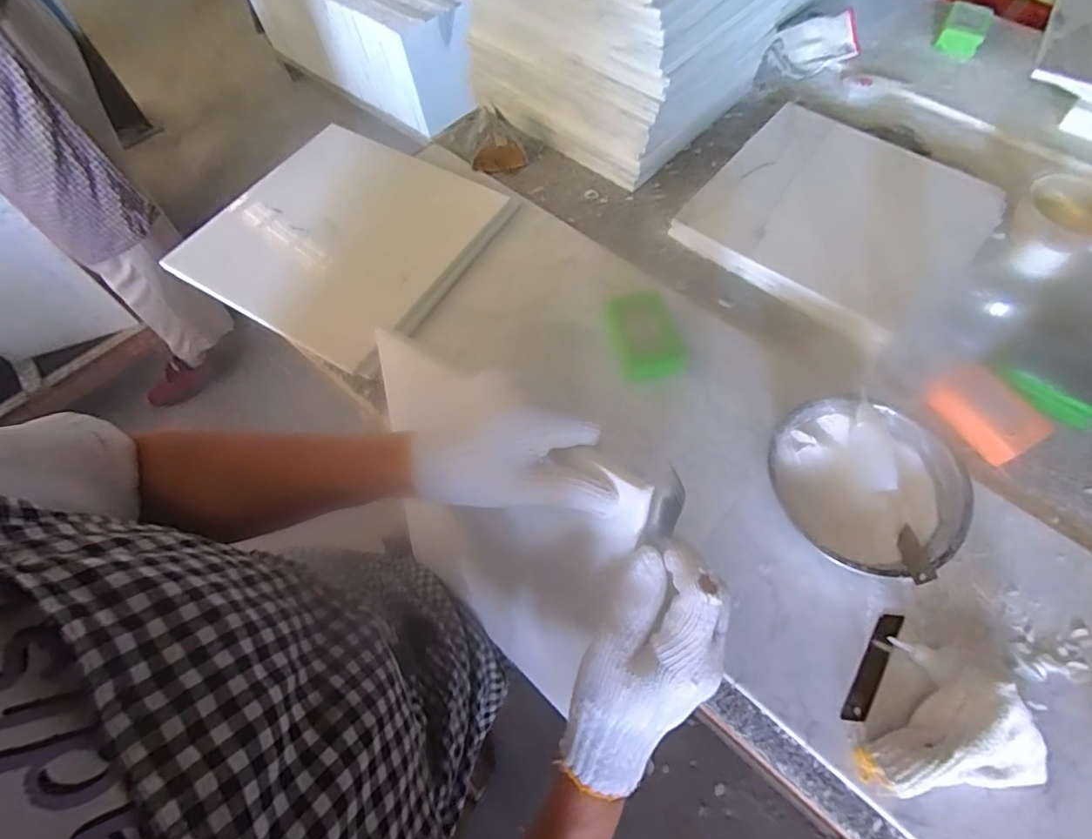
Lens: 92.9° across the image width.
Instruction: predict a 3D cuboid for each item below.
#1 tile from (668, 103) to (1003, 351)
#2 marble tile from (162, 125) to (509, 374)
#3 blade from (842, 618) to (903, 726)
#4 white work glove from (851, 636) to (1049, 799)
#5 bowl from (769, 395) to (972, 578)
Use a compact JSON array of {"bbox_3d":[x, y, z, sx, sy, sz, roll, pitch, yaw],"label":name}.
[{"bbox_3d":[0.364,-0.257,0.649,0.301,0.018,0.288,37,76,14],"label":"tile"},{"bbox_3d":[-0.251,-0.233,0.644,0.299,0.018,0.312,28,66,14],"label":"marble tile"},{"bbox_3d":[0.267,0.202,0.425,0.018,0.004,0.093,27,74,24],"label":"blade"},{"bbox_3d":[0.297,0.220,0.390,0.121,0.051,0.100,-4,62,-2],"label":"white work glove"},{"bbox_3d":[0.285,0.059,0.470,0.155,0.048,0.153,0,62,0],"label":"bowl"}]

